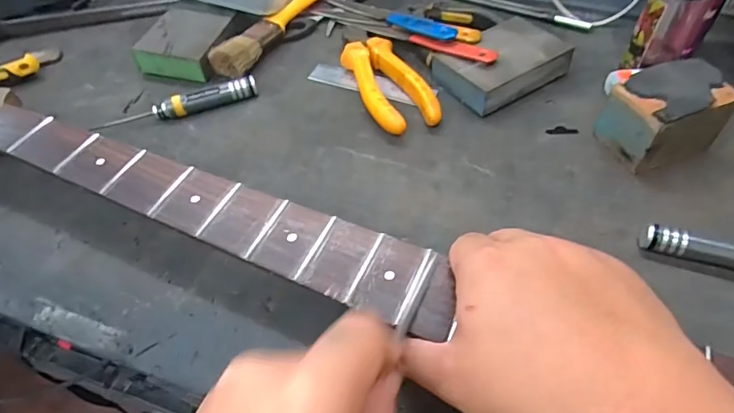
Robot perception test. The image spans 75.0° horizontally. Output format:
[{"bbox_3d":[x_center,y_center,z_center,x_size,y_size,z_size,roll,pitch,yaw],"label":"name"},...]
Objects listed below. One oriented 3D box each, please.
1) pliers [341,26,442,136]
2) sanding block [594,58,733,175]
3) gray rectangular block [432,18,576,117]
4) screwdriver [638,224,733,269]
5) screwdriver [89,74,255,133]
[{"bbox_3d":[0.013,-0.117,0.425,0.054,0.022,0.146,-18,54,-10],"label":"pliers"},{"bbox_3d":[0.217,-0.067,0.353,0.074,0.054,0.053,-18,54,-10],"label":"sanding block"},{"bbox_3d":[0.118,-0.125,0.417,0.100,0.032,0.071,-27,56,-16],"label":"gray rectangular block"},{"bbox_3d":[0.245,0.036,0.296,0.137,0.018,0.015,13,55,13],"label":"screwdriver"},{"bbox_3d":[-0.161,-0.088,0.414,0.133,0.021,0.017,-17,54,-9],"label":"screwdriver"}]

